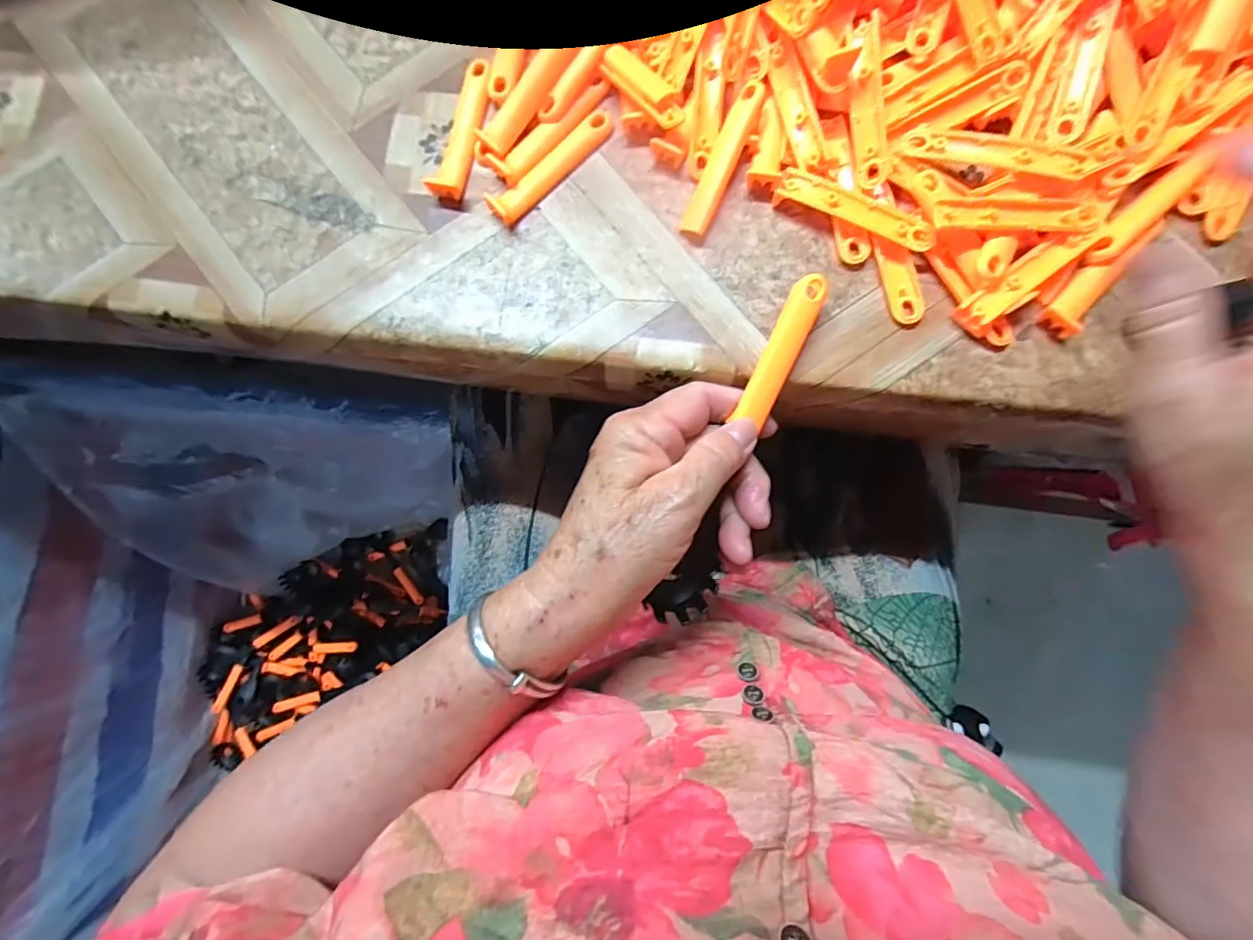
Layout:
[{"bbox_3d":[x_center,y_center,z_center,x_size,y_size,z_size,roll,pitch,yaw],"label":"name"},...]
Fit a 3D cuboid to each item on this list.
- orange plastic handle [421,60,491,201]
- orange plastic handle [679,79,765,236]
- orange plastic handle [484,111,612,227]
[{"bbox_3d":[-0.083,-0.174,0.267,0.017,0.010,0.076,16,87,5],"label":"orange plastic handle"},{"bbox_3d":[0.047,-0.152,0.258,0.014,0.010,0.076,25,88,5],"label":"orange plastic handle"},{"bbox_3d":[-0.037,-0.153,0.263,0.075,0.010,0.016,-44,84,0],"label":"orange plastic handle"}]

